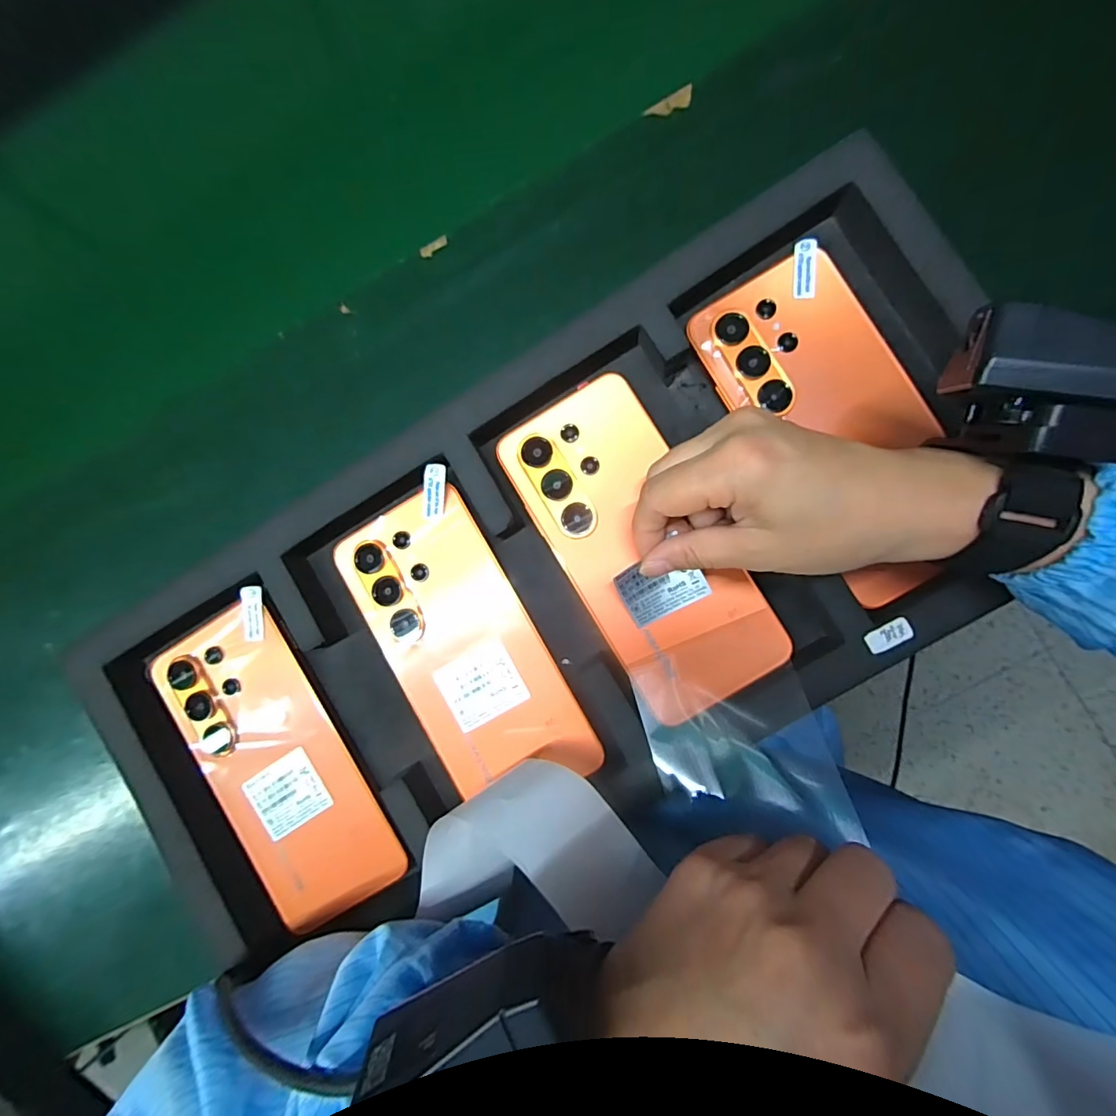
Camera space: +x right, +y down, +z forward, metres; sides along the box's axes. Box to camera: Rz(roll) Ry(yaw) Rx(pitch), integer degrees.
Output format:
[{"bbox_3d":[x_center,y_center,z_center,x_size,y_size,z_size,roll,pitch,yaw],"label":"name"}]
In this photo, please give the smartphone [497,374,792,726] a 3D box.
[{"bbox_3d":[0.041,-0.006,0.246,0.076,0.013,0.170,-31,86,5],"label":"smartphone"}]

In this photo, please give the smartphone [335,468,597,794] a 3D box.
[{"bbox_3d":[-0.050,0.046,0.258,0.076,0.010,0.162,-31,84,5],"label":"smartphone"}]

